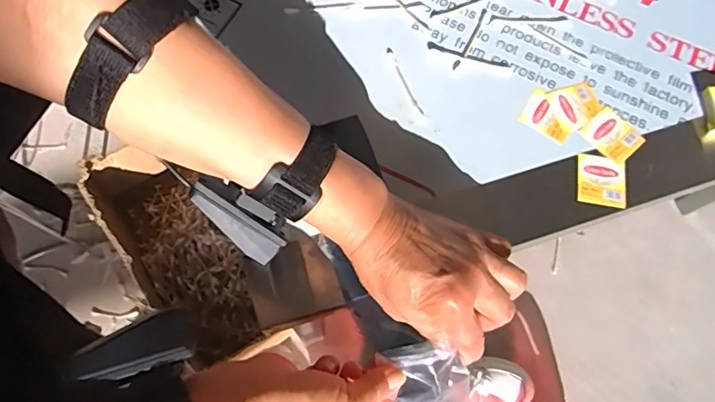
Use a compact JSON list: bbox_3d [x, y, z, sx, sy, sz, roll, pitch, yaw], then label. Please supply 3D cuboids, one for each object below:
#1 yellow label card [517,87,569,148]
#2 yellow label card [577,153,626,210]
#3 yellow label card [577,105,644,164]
[{"bbox_3d":[0.166,-0.073,0.432,0.043,0.004,0.038,32,71,9],"label":"yellow label card"},{"bbox_3d":[0.202,-0.017,0.413,0.038,0.004,0.043,7,69,5],"label":"yellow label card"},{"bbox_3d":[0.218,-0.057,0.427,0.040,0.004,0.045,-39,76,-16],"label":"yellow label card"}]

